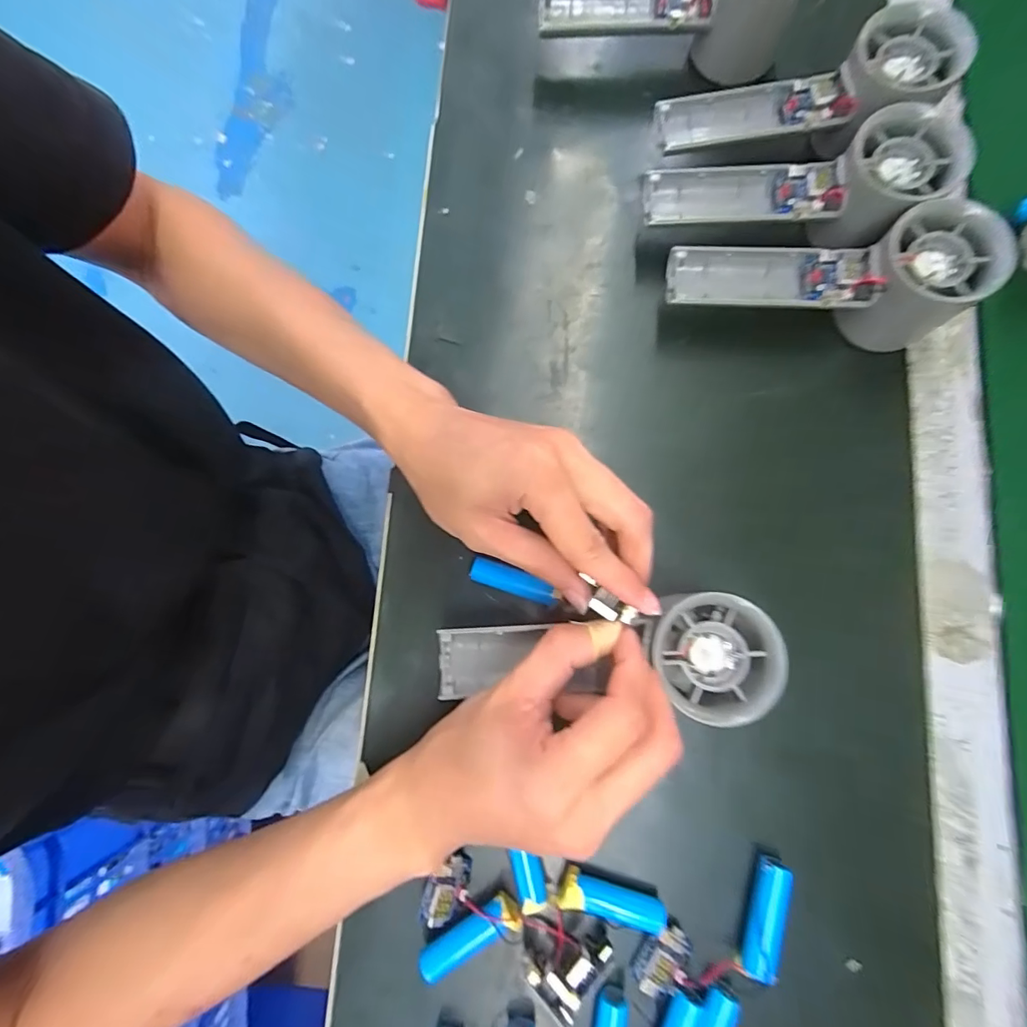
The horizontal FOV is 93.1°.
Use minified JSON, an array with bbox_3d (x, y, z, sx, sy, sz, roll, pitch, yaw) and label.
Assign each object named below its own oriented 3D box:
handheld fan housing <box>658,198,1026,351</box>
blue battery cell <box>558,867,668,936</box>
[{"bbox_3d":[0.170,-0.135,0.273,0.161,0.061,0.058,14,82,4],"label":"handheld fan housing"},{"bbox_3d":[0.050,0.195,0.242,0.054,0.014,0.014,19,82,5],"label":"blue battery cell"}]

